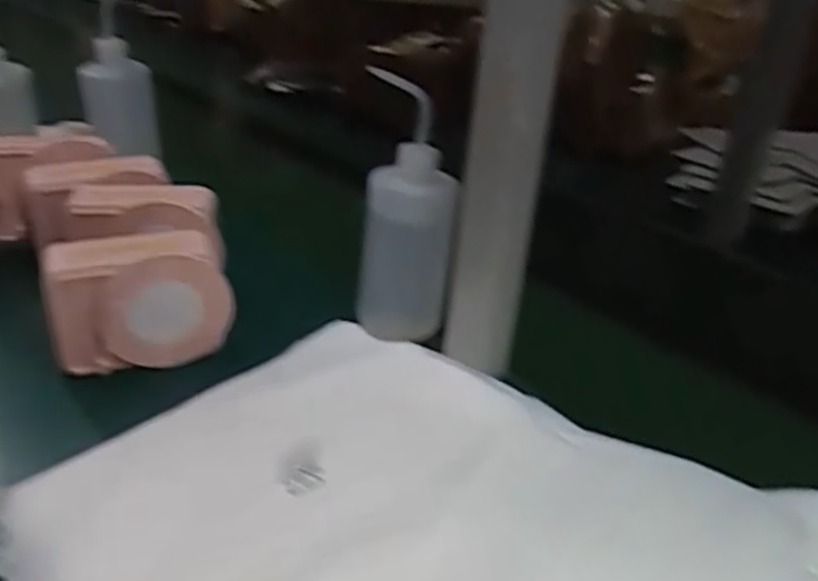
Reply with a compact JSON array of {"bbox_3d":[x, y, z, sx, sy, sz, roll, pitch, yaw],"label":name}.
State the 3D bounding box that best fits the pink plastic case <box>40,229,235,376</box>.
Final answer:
[{"bbox_3d":[-0.215,0.008,0.600,0.136,0.096,0.053,-8,33,-19],"label":"pink plastic case"}]

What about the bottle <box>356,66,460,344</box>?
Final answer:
[{"bbox_3d":[-0.003,-0.060,0.624,0.073,0.213,0.076,-3,32,-12],"label":"bottle"}]

